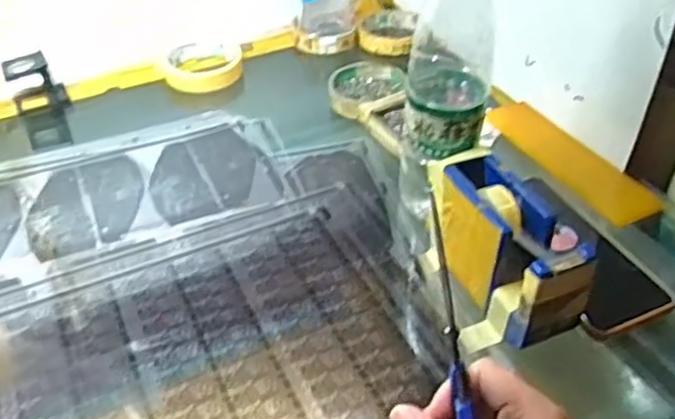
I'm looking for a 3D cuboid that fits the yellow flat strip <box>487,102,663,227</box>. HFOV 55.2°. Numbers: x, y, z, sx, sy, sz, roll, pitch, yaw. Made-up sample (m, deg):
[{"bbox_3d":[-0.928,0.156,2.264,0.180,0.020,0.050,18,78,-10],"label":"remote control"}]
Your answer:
[{"bbox_3d":[0.223,-0.053,0.631,0.009,0.045,0.200,-7,42,-33],"label":"yellow flat strip"}]

